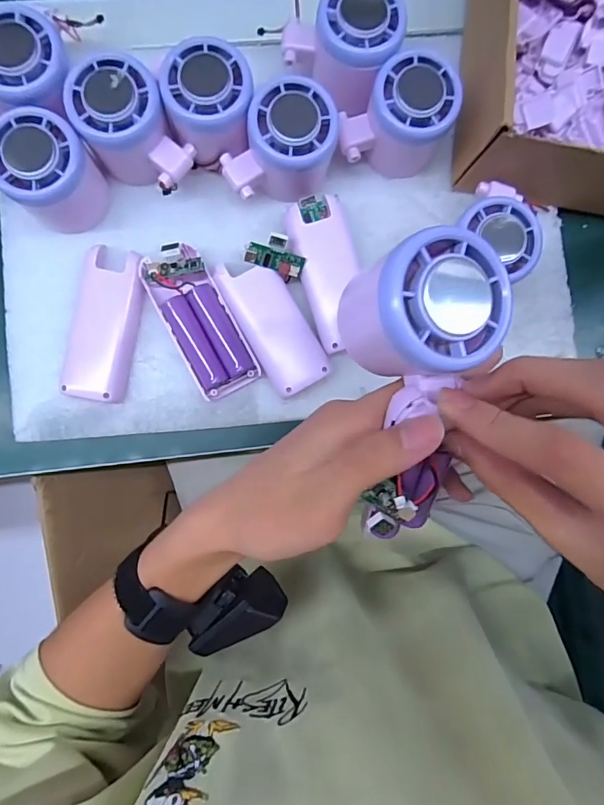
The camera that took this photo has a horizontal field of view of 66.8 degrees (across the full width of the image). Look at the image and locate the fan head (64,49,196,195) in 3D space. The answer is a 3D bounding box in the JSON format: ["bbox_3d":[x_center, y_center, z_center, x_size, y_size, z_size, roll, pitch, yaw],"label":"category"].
[{"bbox_3d":[-0.109,-0.173,0.292,0.055,0.045,0.075,-35,91,-3],"label":"fan head"}]

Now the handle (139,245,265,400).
[{"bbox_3d":[-0.070,-0.056,0.312,0.042,0.022,0.103,-28,91,-3],"label":"handle"}]

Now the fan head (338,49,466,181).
[{"bbox_3d":[0.062,-0.190,0.306,0.073,0.050,0.055,0,89,-3],"label":"fan head"}]

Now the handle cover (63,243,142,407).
[{"bbox_3d":[-0.135,-0.053,0.316,0.041,0.016,0.101,12,89,-3],"label":"handle cover"}]

